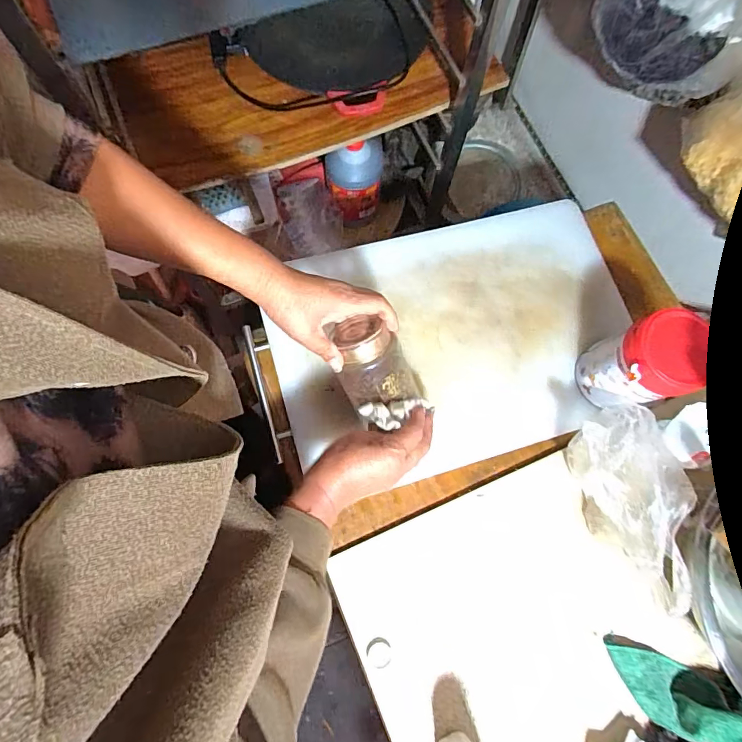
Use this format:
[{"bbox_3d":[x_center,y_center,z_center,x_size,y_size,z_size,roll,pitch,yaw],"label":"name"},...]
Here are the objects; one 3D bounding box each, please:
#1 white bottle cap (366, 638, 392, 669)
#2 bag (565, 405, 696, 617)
[{"bbox_3d":[0.010,0.339,0.536,0.028,0.011,0.031,-8,77,-3],"label":"white bottle cap"},{"bbox_3d":[0.320,0.164,0.547,0.091,0.122,0.214,-9,77,-3],"label":"bag"}]

